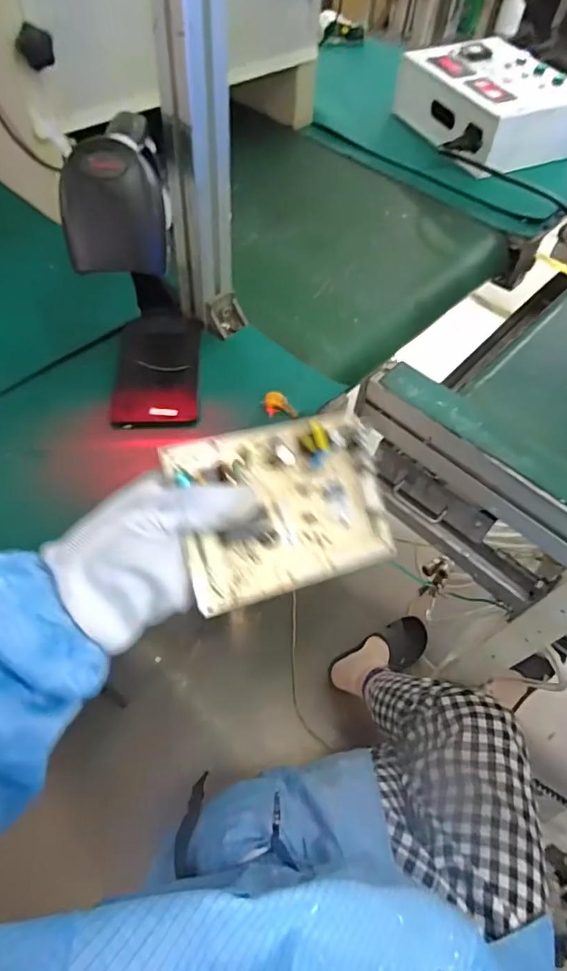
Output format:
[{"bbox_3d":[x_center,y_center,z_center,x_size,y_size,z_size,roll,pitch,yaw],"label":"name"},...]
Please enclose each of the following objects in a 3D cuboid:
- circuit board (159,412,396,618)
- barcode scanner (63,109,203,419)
[{"bbox_3d":[0.006,0.011,0.318,0.138,0.021,0.103,-14,89,-23],"label":"circuit board"},{"bbox_3d":[-0.122,-0.174,0.424,0.089,0.208,0.155,-8,58,-8],"label":"barcode scanner"}]

